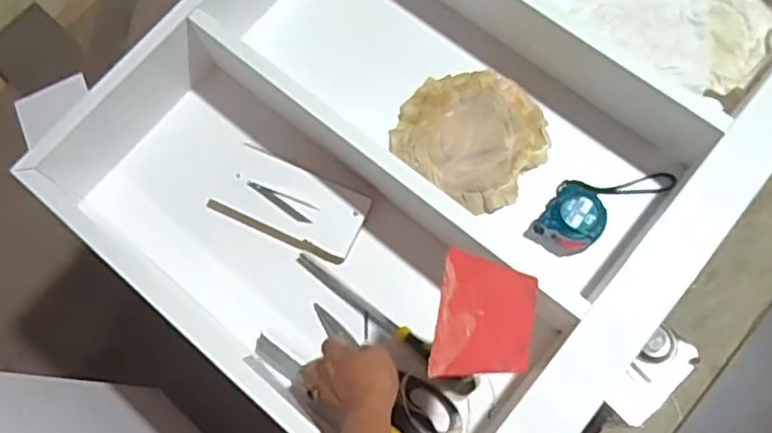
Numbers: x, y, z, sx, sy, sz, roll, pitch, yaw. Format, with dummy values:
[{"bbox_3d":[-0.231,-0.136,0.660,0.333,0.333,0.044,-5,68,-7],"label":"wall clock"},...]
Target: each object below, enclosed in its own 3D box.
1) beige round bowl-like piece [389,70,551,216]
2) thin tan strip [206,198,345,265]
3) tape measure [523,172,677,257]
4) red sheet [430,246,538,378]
[{"bbox_3d":[0.111,-0.113,0.832,0.178,0.044,0.169,-1,73,3],"label":"beige round bowl-like piece"},{"bbox_3d":[-0.138,0.019,0.818,0.183,0.008,0.012,23,76,10],"label":"thin tan strip"},{"bbox_3d":[0.254,-0.021,0.799,0.180,0.056,0.082,-35,74,-7],"label":"tape measure"},{"bbox_3d":[0.087,0.089,0.583,0.080,0.020,0.106,9,74,6],"label":"red sheet"}]

